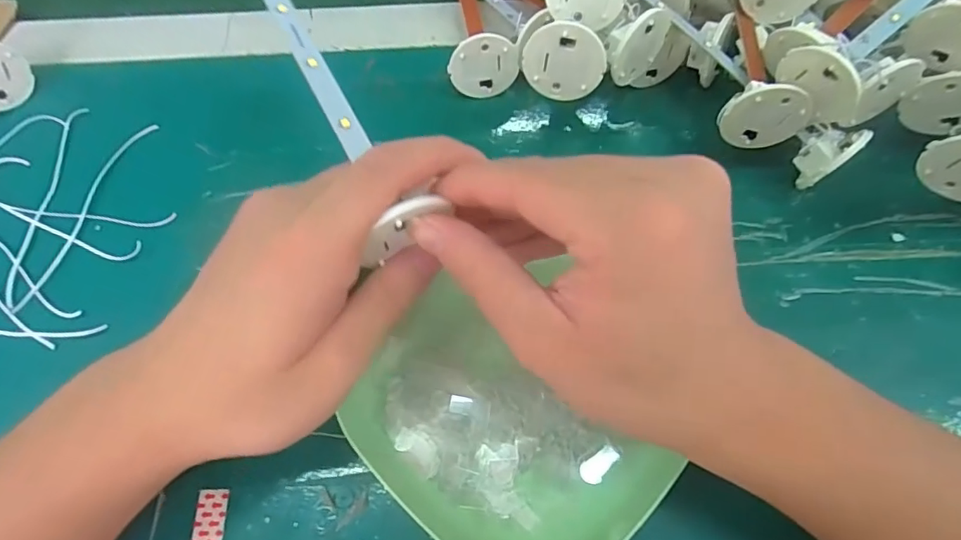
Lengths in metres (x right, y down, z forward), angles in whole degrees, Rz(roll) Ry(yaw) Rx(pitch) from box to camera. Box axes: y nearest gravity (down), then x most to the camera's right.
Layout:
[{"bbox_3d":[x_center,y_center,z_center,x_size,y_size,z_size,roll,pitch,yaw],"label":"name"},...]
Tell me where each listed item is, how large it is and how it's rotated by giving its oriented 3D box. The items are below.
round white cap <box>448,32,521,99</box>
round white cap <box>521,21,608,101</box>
[{"bbox_3d":[0.002,-0.114,0.291,0.038,0.034,0.010,-12,65,-5],"label":"round white cap"},{"bbox_3d":[0.040,-0.099,0.247,0.038,0.035,0.010,8,65,5],"label":"round white cap"}]

